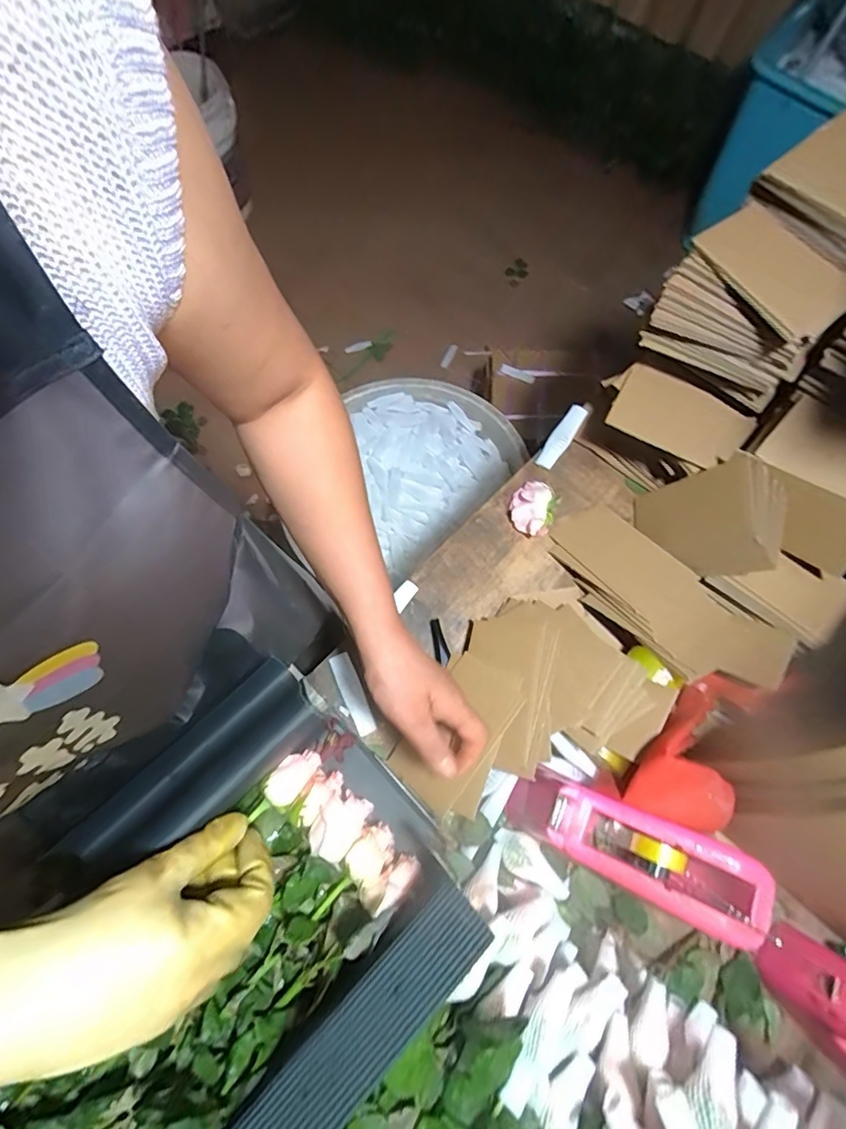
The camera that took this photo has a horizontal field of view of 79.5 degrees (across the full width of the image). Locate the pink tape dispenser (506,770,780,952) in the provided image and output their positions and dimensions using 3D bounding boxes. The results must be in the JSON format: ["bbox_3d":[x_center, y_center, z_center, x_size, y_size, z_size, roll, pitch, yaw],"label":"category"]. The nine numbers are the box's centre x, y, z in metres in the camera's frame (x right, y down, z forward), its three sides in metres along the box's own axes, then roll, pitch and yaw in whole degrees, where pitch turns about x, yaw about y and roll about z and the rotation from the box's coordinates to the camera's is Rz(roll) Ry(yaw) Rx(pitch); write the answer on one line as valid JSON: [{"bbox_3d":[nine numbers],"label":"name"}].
[{"bbox_3d":[0.184,0.256,0.461,0.205,0.087,0.074,25,73,7],"label":"pink tape dispenser"}]

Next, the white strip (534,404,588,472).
[{"bbox_3d":[0.179,-0.164,0.659,0.025,0.015,0.087,36,106,10],"label":"white strip"}]

